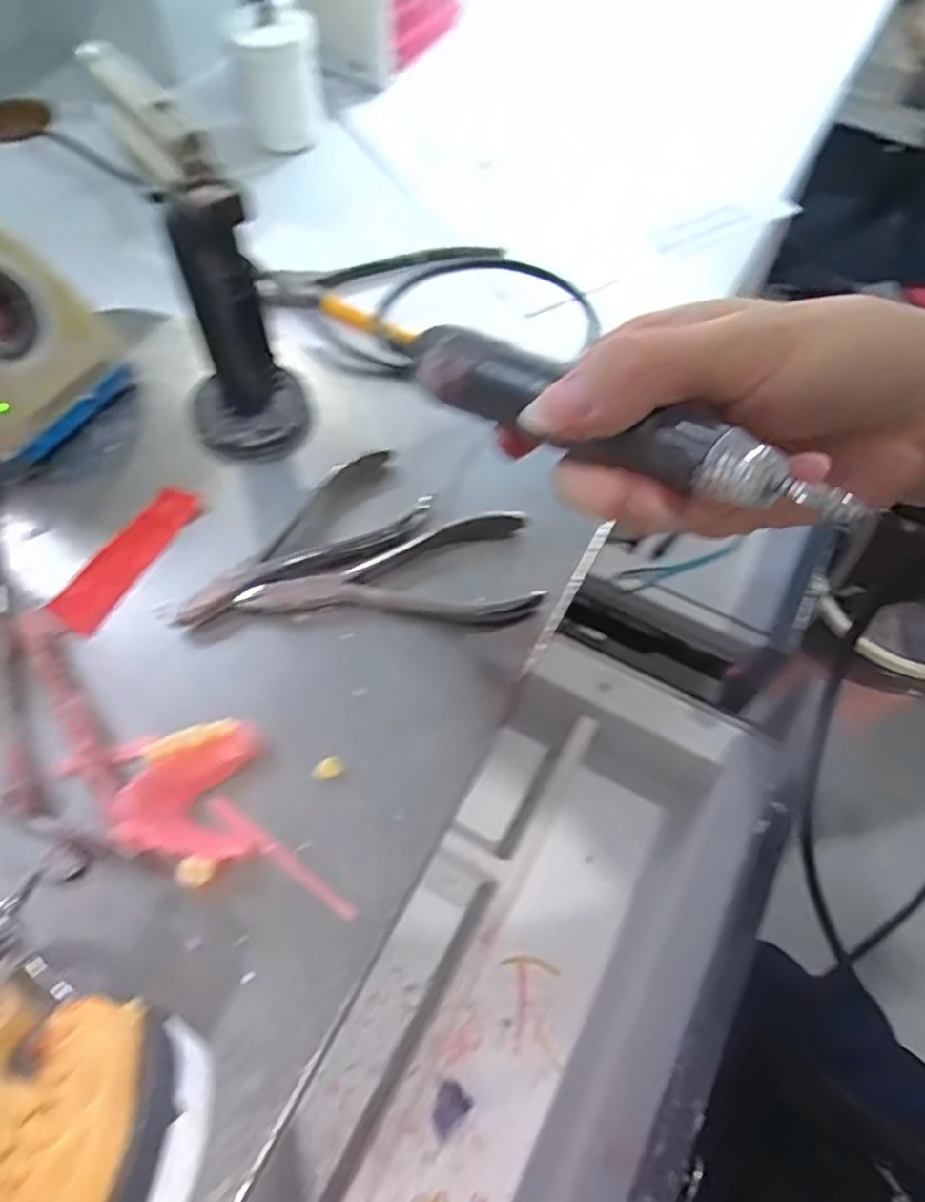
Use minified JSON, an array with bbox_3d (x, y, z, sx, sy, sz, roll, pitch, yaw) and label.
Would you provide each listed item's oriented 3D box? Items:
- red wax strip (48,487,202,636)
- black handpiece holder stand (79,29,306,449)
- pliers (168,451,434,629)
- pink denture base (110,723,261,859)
[{"bbox_3d":[-0.153,-0.022,0.332,0.025,0.006,0.081,30,67,1],"label":"red wax strip"},{"bbox_3d":[-0.106,-0.133,0.309,0.052,0.155,0.056,-20,62,-13],"label":"black handpiece holder stand"},{"bbox_3d":[-0.073,-0.024,0.331,0.050,0.008,0.124,38,66,19],"label":"pliers"},{"bbox_3d":[-0.101,0.069,0.268,0.046,0.017,0.049,-2,60,-3],"label":"pink denture base"}]

